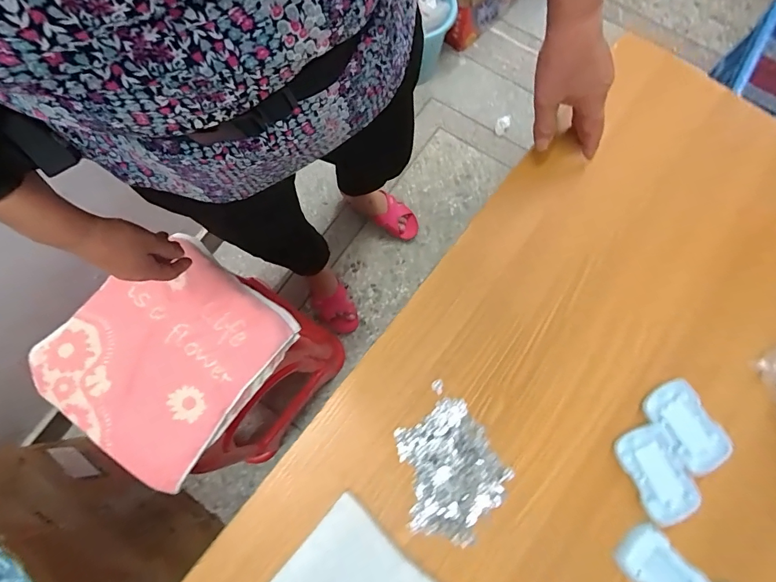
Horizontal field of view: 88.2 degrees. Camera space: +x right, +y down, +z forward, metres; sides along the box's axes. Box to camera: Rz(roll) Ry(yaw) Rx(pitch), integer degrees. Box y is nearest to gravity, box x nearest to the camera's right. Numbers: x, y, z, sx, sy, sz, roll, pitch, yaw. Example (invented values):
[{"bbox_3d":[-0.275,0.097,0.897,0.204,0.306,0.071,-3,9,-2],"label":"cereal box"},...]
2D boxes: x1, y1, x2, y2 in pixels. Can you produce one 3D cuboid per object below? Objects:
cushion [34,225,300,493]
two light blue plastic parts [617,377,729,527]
[{"bbox_3d":[-0.388,0.102,0.695,0.341,0.034,0.346,36,79,8],"label":"cushion"},{"bbox_3d":[0.293,0.164,0.413,0.087,0.010,0.128,41,80,8],"label":"two light blue plastic parts"}]

